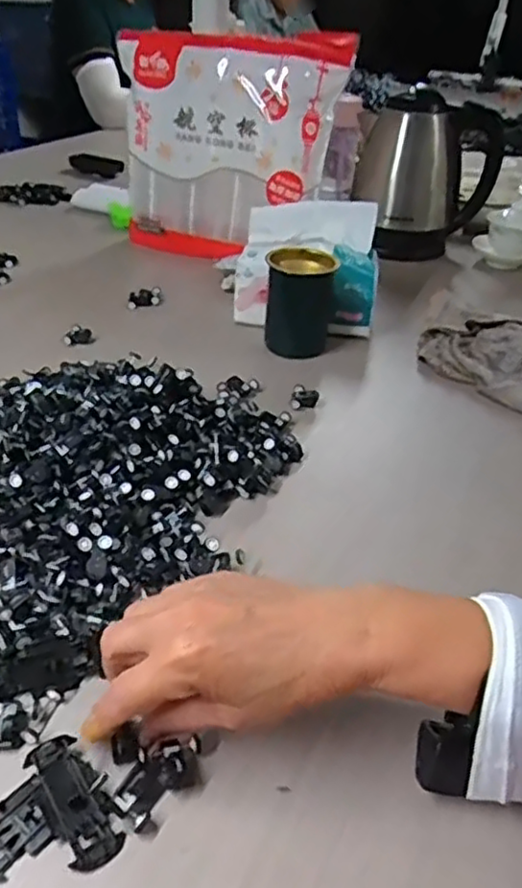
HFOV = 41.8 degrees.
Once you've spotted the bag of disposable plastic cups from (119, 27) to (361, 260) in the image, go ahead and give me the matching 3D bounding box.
[{"bbox_3d":[-0.051,-0.392,0.925,0.303,0.272,0.082,12,36,9],"label":"bag of disposable plastic cups"}]

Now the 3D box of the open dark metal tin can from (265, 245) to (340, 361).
[{"bbox_3d":[0.042,-0.160,0.758,0.071,0.099,0.082,13,36,10],"label":"open dark metal tin can"}]

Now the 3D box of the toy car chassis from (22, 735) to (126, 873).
[{"bbox_3d":[-0.092,0.174,0.337,0.028,0.013,0.065,-20,43,-32],"label":"toy car chassis"}]

